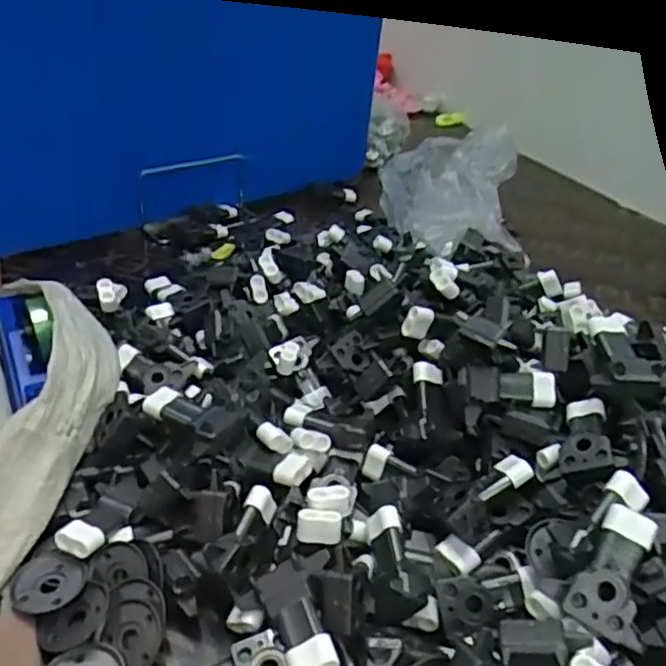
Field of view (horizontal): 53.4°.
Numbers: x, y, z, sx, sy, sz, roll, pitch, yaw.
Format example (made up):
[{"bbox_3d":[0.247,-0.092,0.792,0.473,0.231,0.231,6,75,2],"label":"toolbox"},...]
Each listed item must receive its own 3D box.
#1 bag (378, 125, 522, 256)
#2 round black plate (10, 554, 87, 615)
[{"bbox_3d":[0.125,-0.150,0.695,0.121,0.105,0.211,1,35,-4],"label":"bag"},{"bbox_3d":[-0.168,0.149,0.394,0.039,0.012,0.039,2,34,-2],"label":"round black plate"}]

